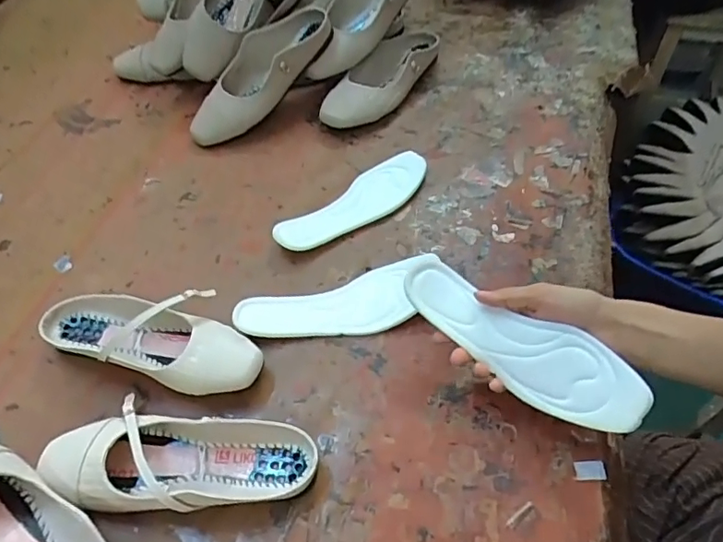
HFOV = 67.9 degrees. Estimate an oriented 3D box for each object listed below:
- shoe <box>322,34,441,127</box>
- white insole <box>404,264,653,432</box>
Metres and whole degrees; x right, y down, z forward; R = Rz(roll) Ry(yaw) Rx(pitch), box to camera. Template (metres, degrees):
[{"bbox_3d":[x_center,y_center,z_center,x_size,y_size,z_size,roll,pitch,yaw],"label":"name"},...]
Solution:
[{"bbox_3d":[0.042,-0.287,0.792,0.070,0.075,0.238,32,59,27],"label":"shoe"},{"bbox_3d":[0.128,0.064,0.459,0.214,0.022,0.068,32,102,27],"label":"white insole"}]

